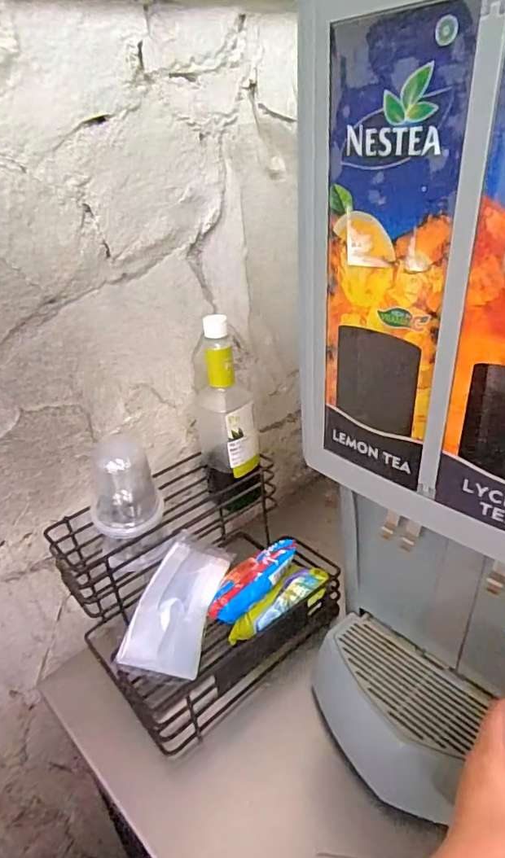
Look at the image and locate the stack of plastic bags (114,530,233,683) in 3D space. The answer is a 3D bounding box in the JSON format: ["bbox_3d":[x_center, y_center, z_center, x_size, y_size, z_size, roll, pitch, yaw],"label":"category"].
[{"bbox_3d":[-0.092,0.222,0.639,0.024,0.102,0.163,0,64,54],"label":"stack of plastic bags"}]

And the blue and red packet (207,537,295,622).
[{"bbox_3d":[-0.001,0.196,0.666,0.140,0.044,0.050,-39,43,-19],"label":"blue and red packet"}]

